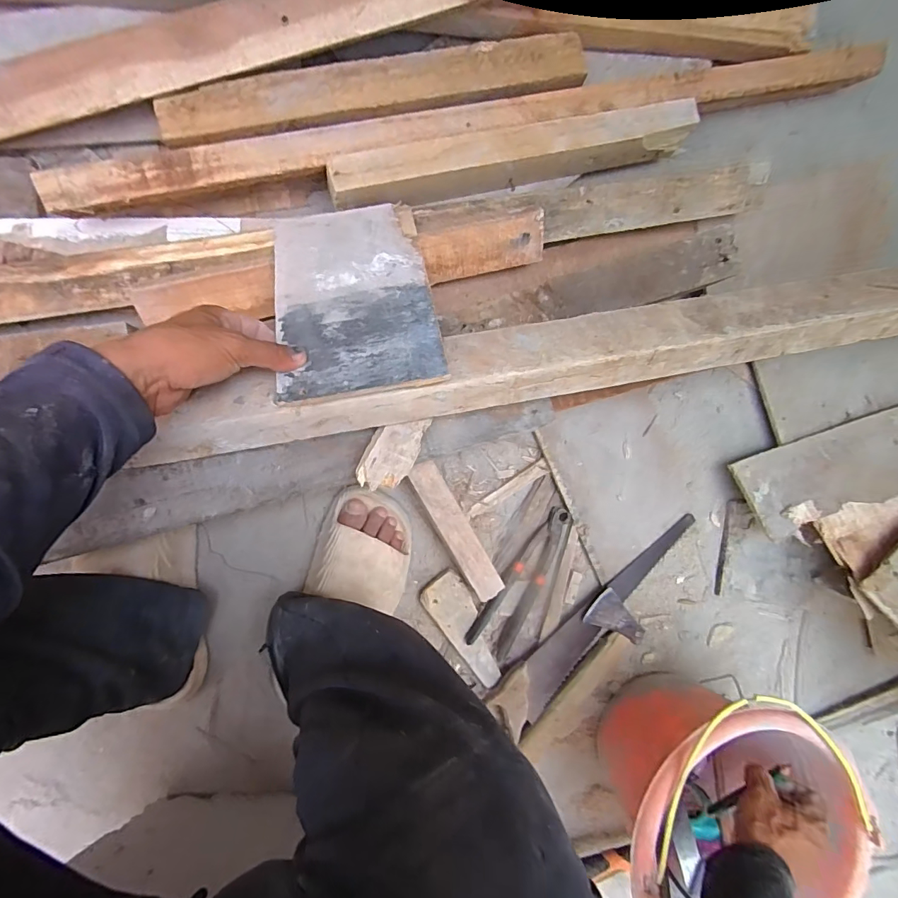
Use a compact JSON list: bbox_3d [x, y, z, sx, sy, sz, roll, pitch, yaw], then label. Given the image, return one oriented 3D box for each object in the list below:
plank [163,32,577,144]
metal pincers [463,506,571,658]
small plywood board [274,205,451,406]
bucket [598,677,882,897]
[{"bbox_3d":[-0.076,-0.444,0.552,0.514,0.025,0.071,-17,95,-12],"label":"plank"},{"bbox_3d":[0.108,0.182,0.632,0.066,0.032,0.219,32,84,-12],"label":"metal pincers"},{"bbox_3d":[-0.096,-0.158,0.451,0.147,0.009,0.255,-11,60,-2],"label":"small plywood board"},{"bbox_3d":[0.305,0.405,0.569,0.253,0.210,0.267,0,91,-13],"label":"bucket"}]

